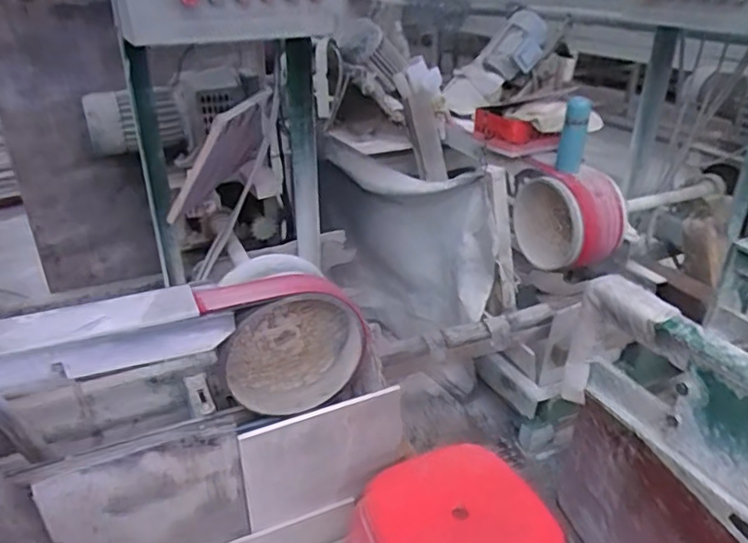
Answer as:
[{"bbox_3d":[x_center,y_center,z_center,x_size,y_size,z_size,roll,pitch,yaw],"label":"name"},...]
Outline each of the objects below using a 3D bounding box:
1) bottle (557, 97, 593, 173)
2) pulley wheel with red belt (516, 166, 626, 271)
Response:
[{"bbox_3d":[0.567,-0.382,1.654,0.075,0.212,0.080,8,30,15],"label":"bottle"},{"bbox_3d":[0.588,-0.158,1.745,0.196,0.269,0.304,-14,31,-23],"label":"pulley wheel with red belt"}]

